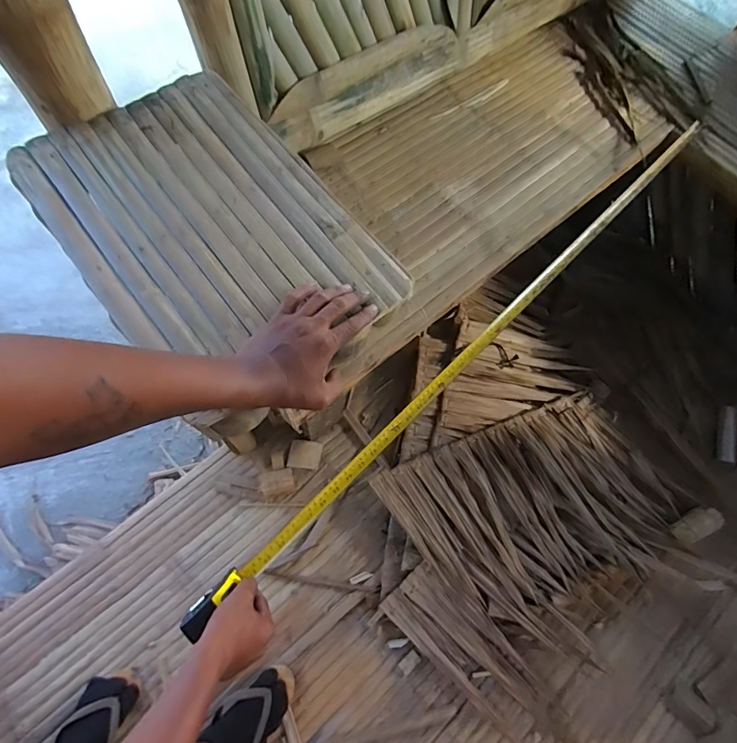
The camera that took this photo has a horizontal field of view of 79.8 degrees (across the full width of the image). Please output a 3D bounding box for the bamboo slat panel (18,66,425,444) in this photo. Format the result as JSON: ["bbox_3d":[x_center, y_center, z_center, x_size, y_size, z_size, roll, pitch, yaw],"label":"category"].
[{"bbox_3d":[-0.193,-0.175,0.532,0.293,0.033,0.446,-37,72,-18],"label":"bamboo slat panel"}]

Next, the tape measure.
[{"bbox_3d":[0.240,-0.103,0.742,0.026,0.062,1.291,43,70,15],"label":"tape measure"}]

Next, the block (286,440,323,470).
[{"bbox_3d":[-0.165,0.216,1.146,0.082,0.012,0.072,6,67,-2],"label":"block"}]

